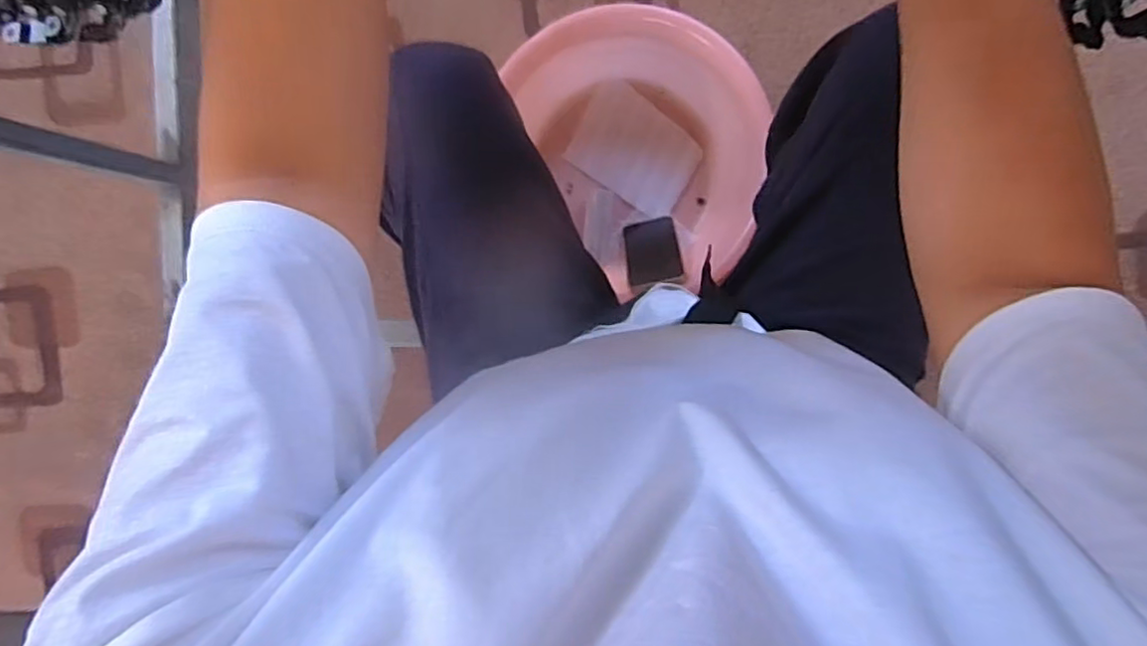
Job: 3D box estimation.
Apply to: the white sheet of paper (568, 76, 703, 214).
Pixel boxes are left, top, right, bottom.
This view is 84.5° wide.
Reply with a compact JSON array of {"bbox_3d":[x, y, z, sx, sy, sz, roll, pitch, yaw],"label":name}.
[{"bbox_3d":[0.086,-0.240,0.881,0.174,0.011,0.124,33,108,-9],"label":"white sheet of paper"}]

